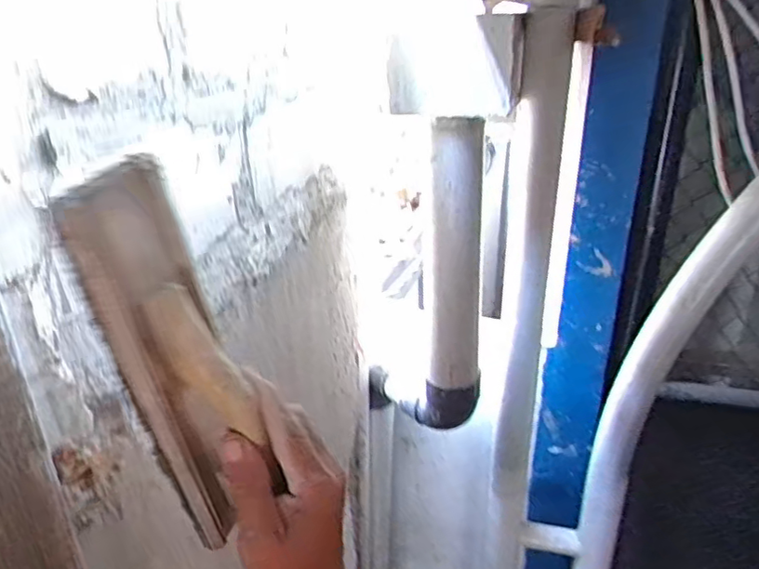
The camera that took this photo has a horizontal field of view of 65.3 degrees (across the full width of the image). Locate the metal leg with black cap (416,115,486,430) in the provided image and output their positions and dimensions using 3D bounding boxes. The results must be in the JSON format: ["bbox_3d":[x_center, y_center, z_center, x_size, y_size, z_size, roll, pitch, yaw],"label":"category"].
[{"bbox_3d":[0.144,0.016,1.139,0.127,0.635,0.092,4,25,10],"label":"metal leg with black cap"}]

